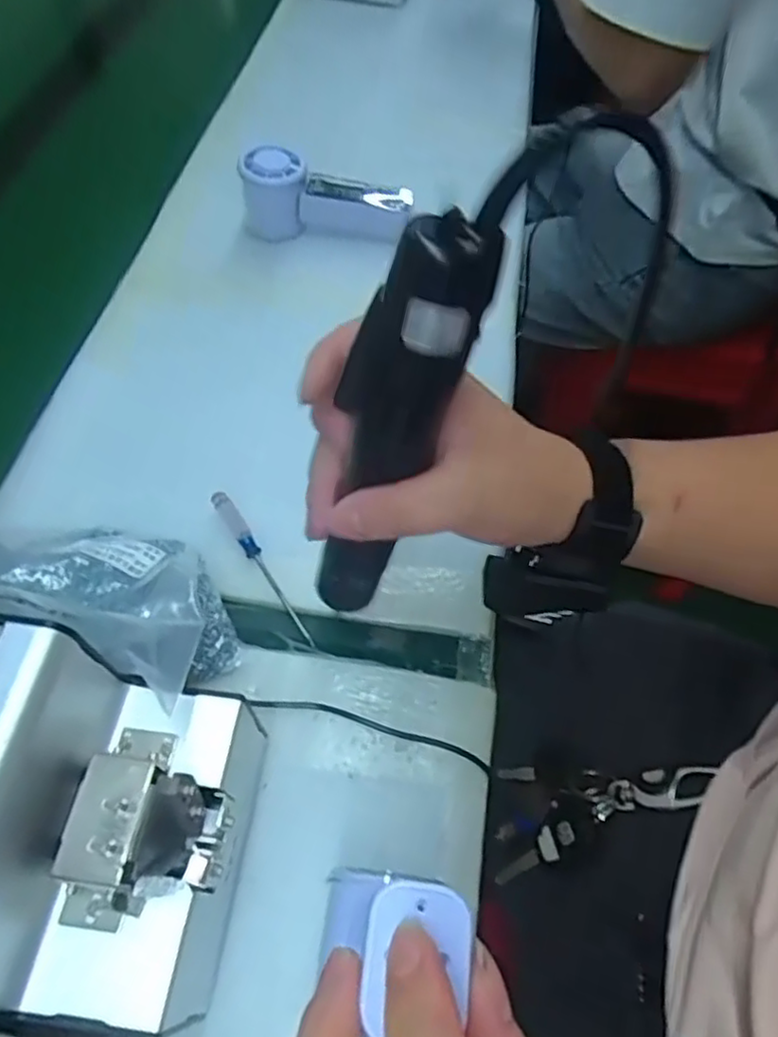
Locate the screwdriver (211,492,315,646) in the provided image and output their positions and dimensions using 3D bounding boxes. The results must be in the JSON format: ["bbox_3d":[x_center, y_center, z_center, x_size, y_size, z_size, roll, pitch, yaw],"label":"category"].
[{"bbox_3d":[-0.079,0.028,0.410,0.011,0.018,0.116,-31,63,-18],"label":"screwdriver"}]

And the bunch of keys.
[{"bbox_3d":[0.127,0.182,0.428,0.021,0.159,0.063,20,46,-42],"label":"bunch of keys"}]

